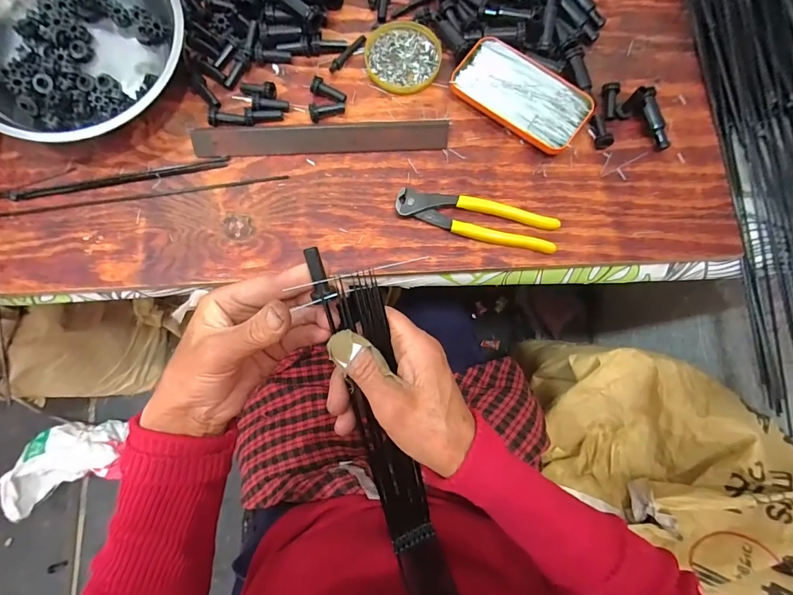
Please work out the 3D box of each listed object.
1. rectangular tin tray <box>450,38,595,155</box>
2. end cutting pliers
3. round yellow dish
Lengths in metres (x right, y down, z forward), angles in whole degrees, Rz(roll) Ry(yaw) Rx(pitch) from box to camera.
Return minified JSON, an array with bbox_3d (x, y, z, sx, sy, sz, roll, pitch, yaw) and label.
[{"bbox_3d":[0.134,-0.217,0.416,0.143,0.019,0.075,36,80,5],"label":"rectangular tin tray"},{"bbox_3d":[0.082,-0.080,0.394,0.163,0.013,0.039,14,79,1],"label":"end cutting pliers"},{"bbox_3d":[0.008,-0.272,0.435,0.082,0.008,0.087,0,79,-1],"label":"round yellow dish"}]

